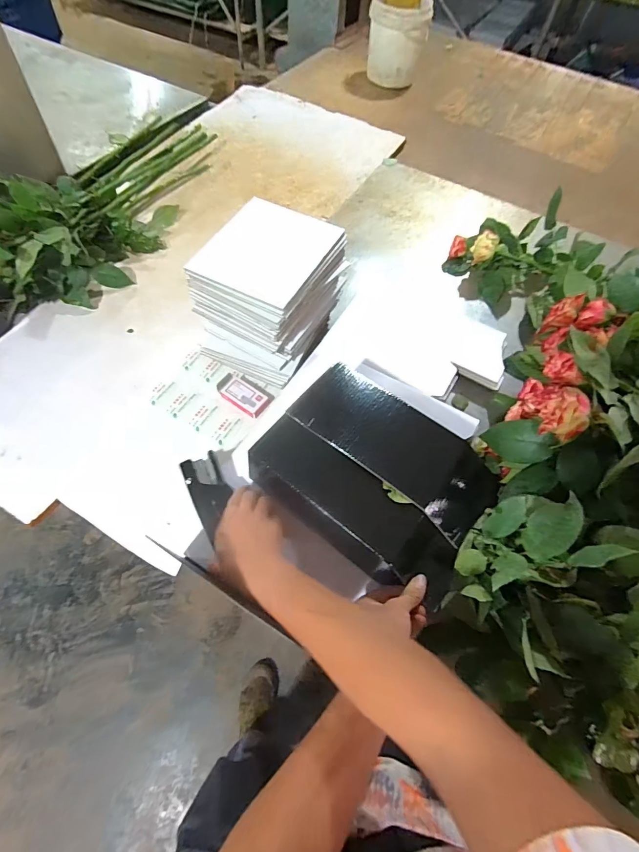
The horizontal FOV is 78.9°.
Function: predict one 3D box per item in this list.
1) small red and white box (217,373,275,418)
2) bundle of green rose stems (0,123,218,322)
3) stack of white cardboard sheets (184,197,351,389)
[{"bbox_3d":[-0.120,-0.049,0.619,0.083,0.015,0.044,30,63,14],"label":"small red and white box"},{"bbox_3d":[-0.451,-0.509,0.806,0.284,0.115,0.625,9,61,2],"label":"bundle of green rose stems"},{"bbox_3d":[-0.076,-0.206,0.609,0.163,0.167,0.190,27,63,11],"label":"stack of white cardboard sheets"}]

